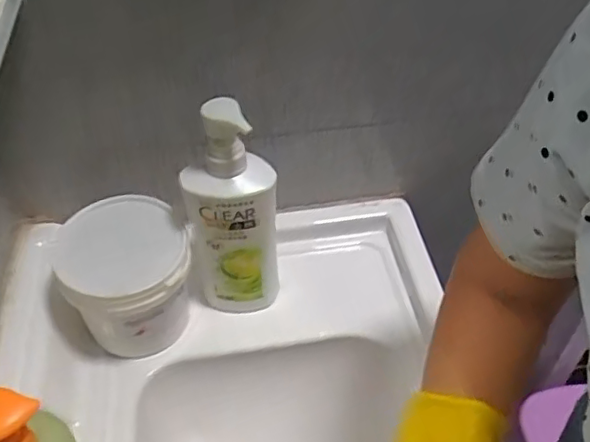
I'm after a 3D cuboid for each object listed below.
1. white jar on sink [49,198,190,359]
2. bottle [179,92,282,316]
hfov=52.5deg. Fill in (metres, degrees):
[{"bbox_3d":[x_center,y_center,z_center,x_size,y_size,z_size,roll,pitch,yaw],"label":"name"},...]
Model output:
[{"bbox_3d":[-0.164,0.062,0.609,0.120,0.123,0.118,0,46,1],"label":"white jar on sink"},{"bbox_3d":[-0.059,-0.004,0.578,0.084,0.242,0.047,-7,47,-5],"label":"bottle"}]

